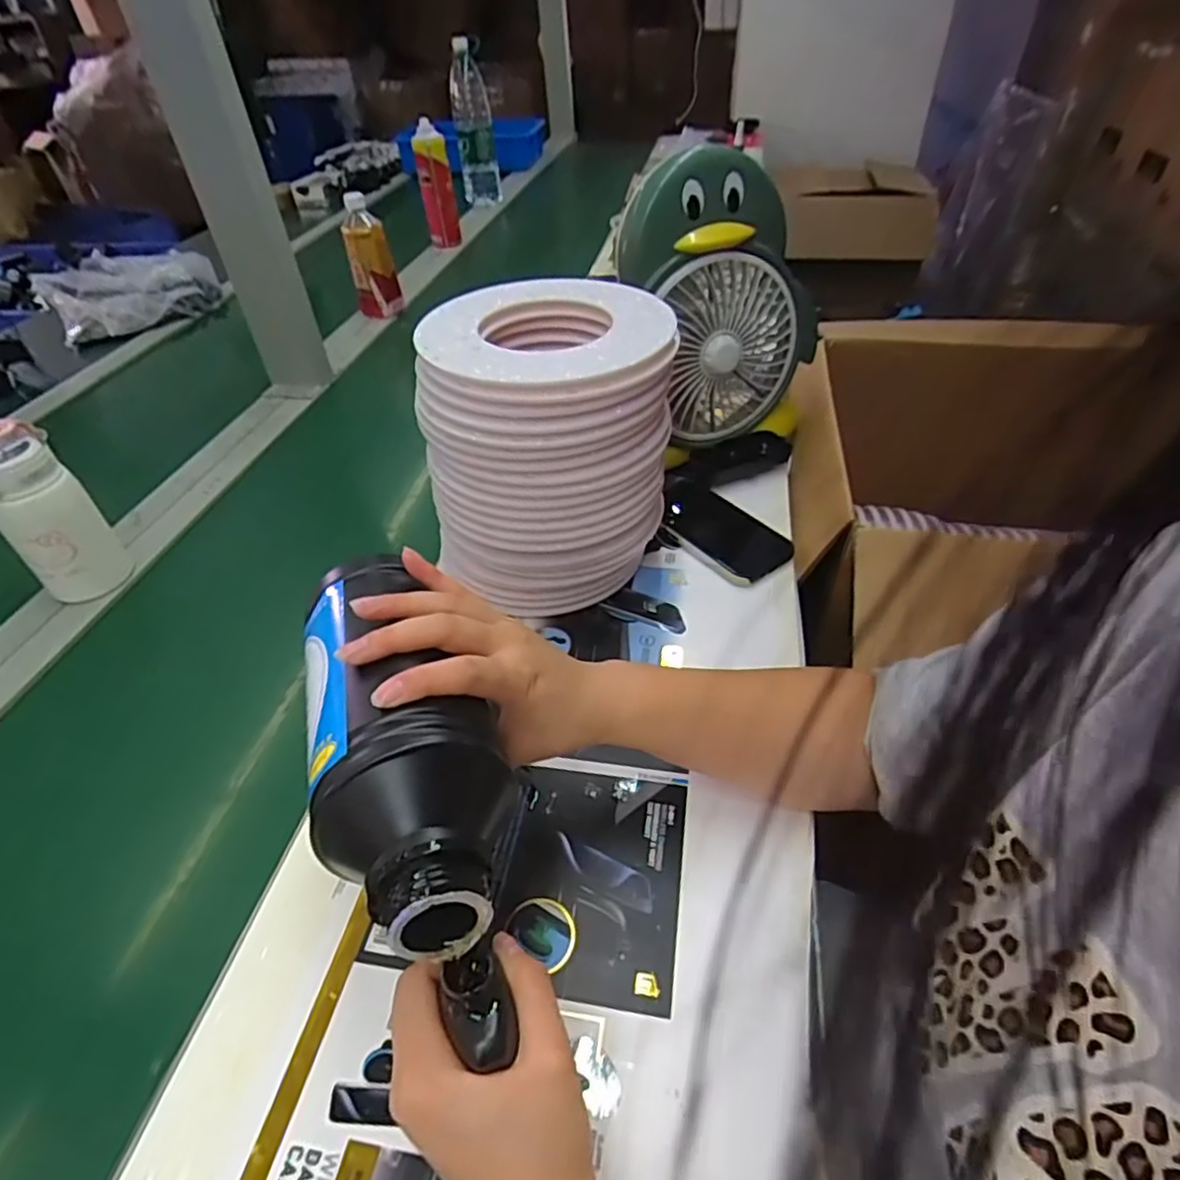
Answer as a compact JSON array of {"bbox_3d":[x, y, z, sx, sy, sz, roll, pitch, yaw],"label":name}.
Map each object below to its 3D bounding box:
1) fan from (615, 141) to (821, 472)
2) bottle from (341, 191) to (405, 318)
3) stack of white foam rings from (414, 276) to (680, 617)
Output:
[{"bbox_3d":[0.139,-0.289,0.698,0.209,0.272,0.119,-6,43,-3],"label":"fan"},{"bbox_3d":[-0.367,-0.559,1.116,0.072,0.168,0.086,-14,44,-11],"label":"bottle"},{"bbox_3d":[-0.035,-0.117,0.577,0.197,0.225,0.186,-13,45,-11],"label":"stack of white foam rings"}]

